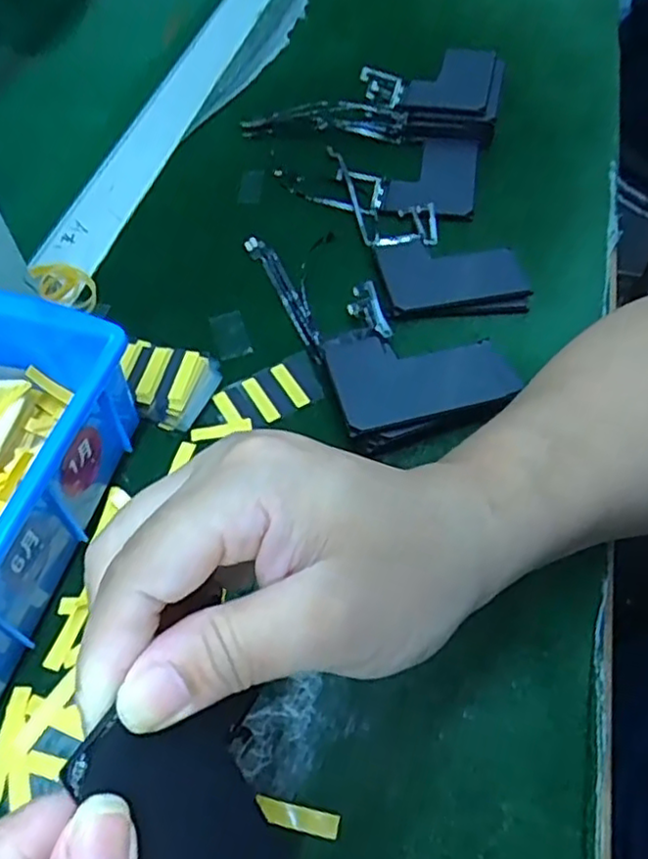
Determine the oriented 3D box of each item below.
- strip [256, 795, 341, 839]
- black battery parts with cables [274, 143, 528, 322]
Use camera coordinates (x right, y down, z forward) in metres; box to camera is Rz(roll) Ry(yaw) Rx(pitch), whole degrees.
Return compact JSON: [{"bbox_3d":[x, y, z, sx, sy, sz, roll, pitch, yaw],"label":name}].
[{"bbox_3d":[-0.009,0.134,0.232,0.029,0.004,0.007,10,55,10],"label":"strip"},{"bbox_3d":[0.045,-0.120,0.400,0.077,0.009,0.169,-24,57,-14],"label":"black battery parts with cables"}]

